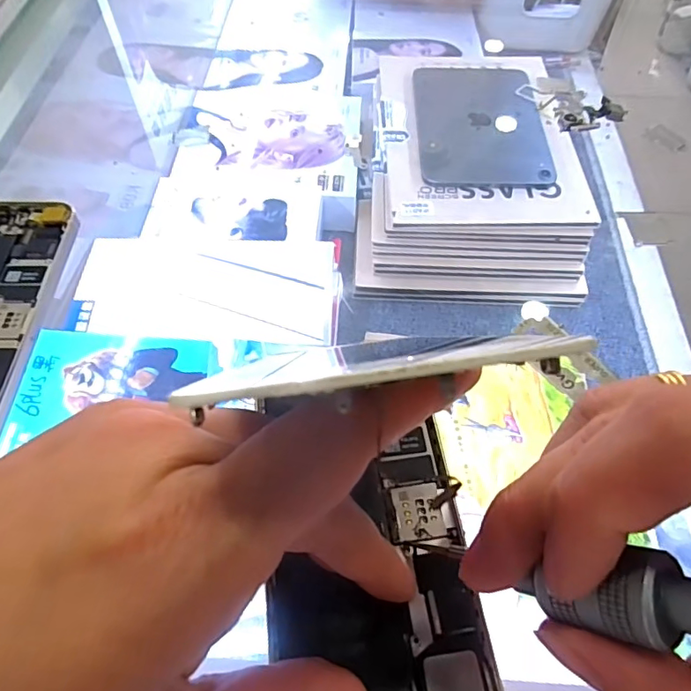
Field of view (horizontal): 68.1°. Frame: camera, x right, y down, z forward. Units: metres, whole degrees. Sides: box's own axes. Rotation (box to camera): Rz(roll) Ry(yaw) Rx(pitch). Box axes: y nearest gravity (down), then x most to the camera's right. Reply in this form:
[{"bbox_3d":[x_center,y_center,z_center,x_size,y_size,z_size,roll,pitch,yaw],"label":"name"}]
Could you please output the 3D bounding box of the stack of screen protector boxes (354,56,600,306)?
[{"bbox_3d":[0.136,-0.198,0.581,0.231,0.096,0.304,3,58,1],"label":"stack of screen protector boxes"}]

